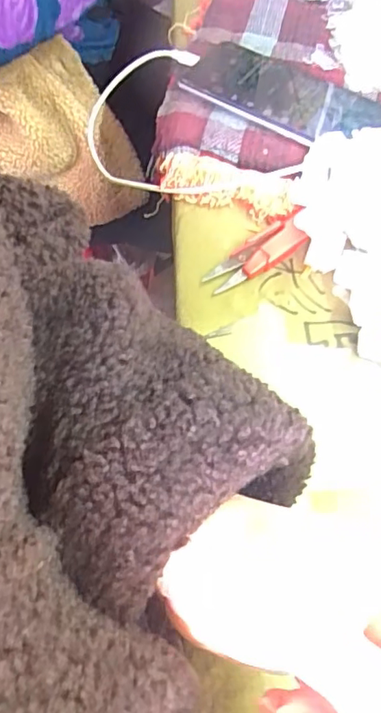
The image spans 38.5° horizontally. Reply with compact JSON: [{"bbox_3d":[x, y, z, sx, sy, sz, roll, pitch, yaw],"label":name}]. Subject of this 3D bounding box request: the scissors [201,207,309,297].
[{"bbox_3d":[0.046,-0.069,0.360,0.082,0.009,0.025,-32,67,-12],"label":"scissors"}]

